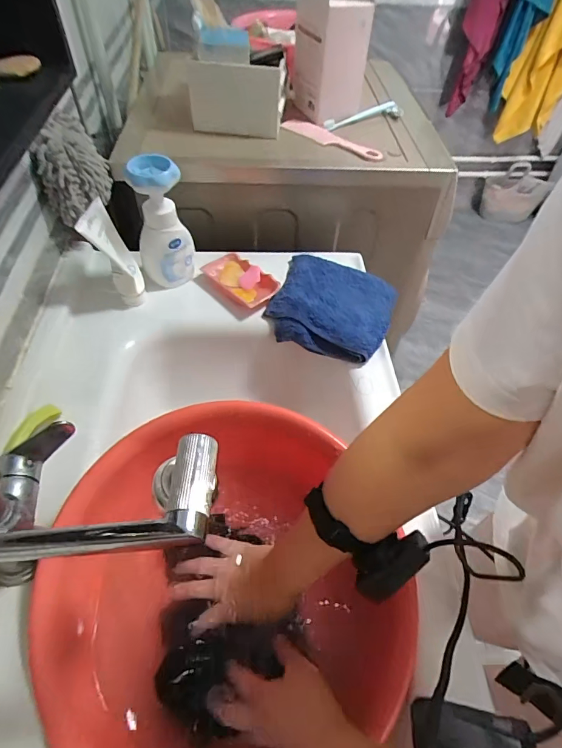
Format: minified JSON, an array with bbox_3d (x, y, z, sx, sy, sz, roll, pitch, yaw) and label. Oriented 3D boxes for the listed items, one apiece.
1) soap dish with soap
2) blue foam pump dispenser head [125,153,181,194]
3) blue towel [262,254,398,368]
[{"bbox_3d":[-0.066,-0.154,0.707,0.073,0.031,0.119,-36,60,-27],"label":"soap dish with soap"},{"bbox_3d":[-0.176,-0.275,0.582,0.068,0.030,0.060,-19,54,-17],"label":"blue foam pump dispenser head"},{"bbox_3d":[0.081,-0.111,0.683,0.191,0.039,0.184,21,53,14],"label":"blue towel"}]

